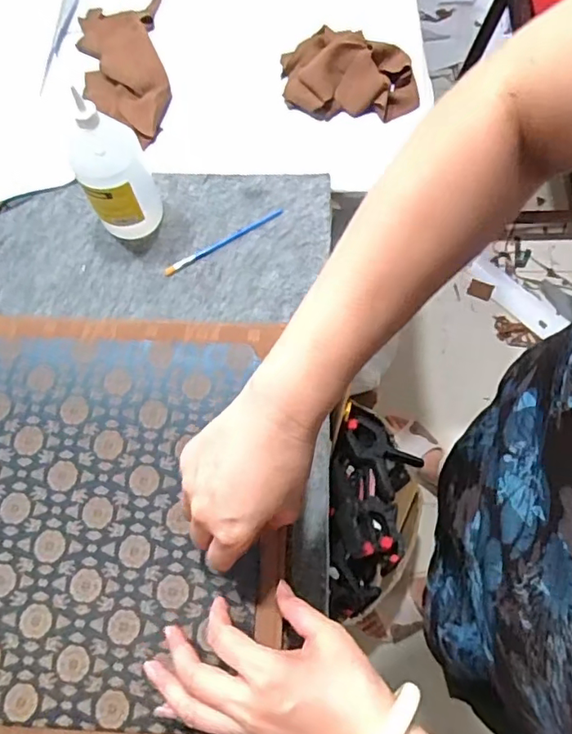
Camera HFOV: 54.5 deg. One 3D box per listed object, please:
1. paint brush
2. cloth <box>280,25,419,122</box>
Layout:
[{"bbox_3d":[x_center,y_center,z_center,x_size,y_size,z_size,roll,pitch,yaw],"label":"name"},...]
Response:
[{"bbox_3d":[-0.079,-0.162,0.711,0.169,0.008,0.012,-30,74,-7],"label":"paint brush"},{"bbox_3d":[0.091,-0.435,0.808,0.198,0.057,0.143,3,73,3],"label":"cloth"}]

